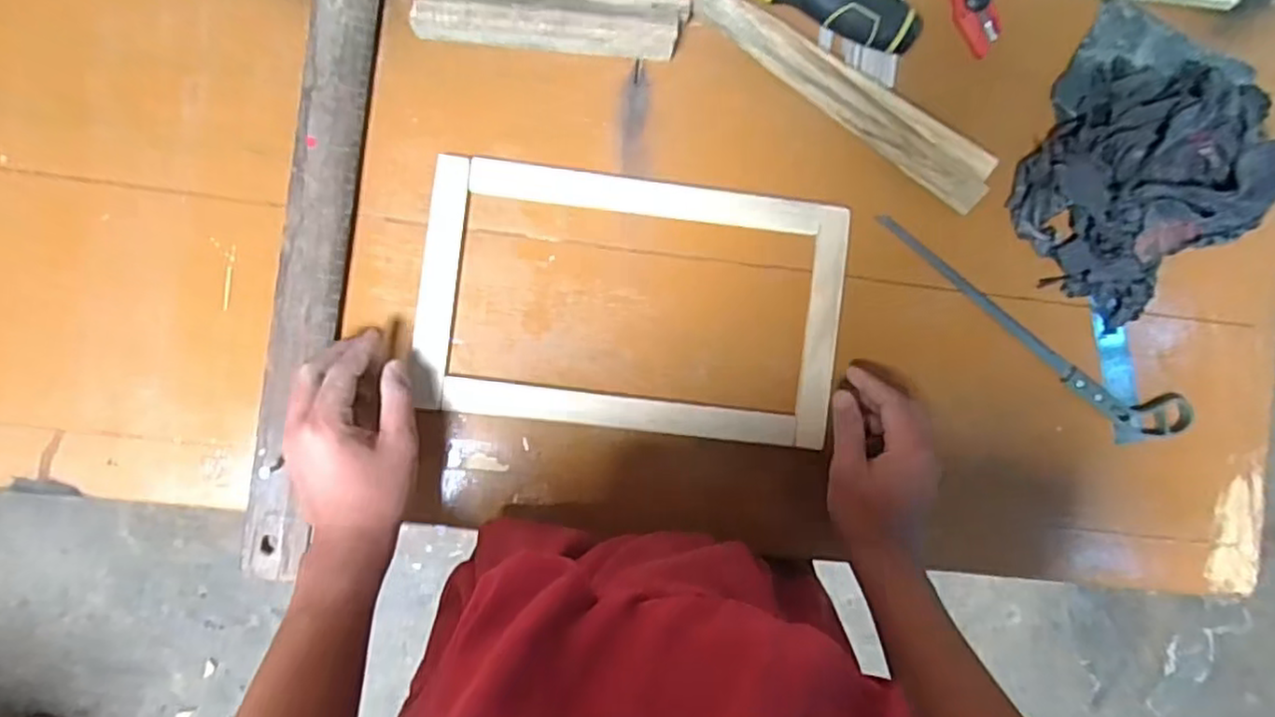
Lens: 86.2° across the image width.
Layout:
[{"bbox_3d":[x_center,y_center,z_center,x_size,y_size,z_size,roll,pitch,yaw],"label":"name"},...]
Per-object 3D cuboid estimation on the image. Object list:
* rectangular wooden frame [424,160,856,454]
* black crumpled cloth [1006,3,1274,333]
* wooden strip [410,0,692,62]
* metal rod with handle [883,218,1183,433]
[{"bbox_3d":[-0.002,-0.047,0.572,0.348,0.016,0.211,6,90,-5],"label":"rectangular wooden frame"},{"bbox_3d":[0.441,-0.168,0.578,0.197,0.063,0.249,35,88,-4],"label":"black crumpled cloth"},{"bbox_3d":[-0.069,-0.277,0.554,0.215,0.031,0.054,3,91,-5],"label":"wooden strip"},{"bbox_3d":[0.346,-0.022,0.599,0.321,0.020,0.046,31,88,-5],"label":"metal rod with handle"}]

